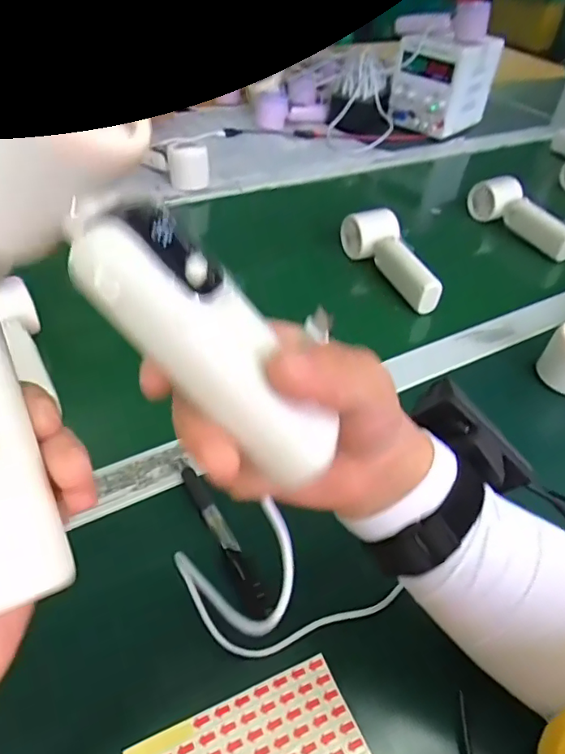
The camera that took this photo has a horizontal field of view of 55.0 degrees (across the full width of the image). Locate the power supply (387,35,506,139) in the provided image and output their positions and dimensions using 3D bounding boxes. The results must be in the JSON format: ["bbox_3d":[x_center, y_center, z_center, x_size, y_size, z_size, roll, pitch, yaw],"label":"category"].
[{"bbox_3d":[0.323,-0.585,1.074,0.133,0.154,0.180,35,49,26],"label":"power supply"}]

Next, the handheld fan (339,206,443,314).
[{"bbox_3d":[0.131,-0.147,0.647,0.044,0.060,0.169,-13,47,-20],"label":"handheld fan"}]

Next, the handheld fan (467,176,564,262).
[{"bbox_3d":[0.340,-0.231,0.772,0.042,0.070,0.173,-17,48,-24],"label":"handheld fan"}]

